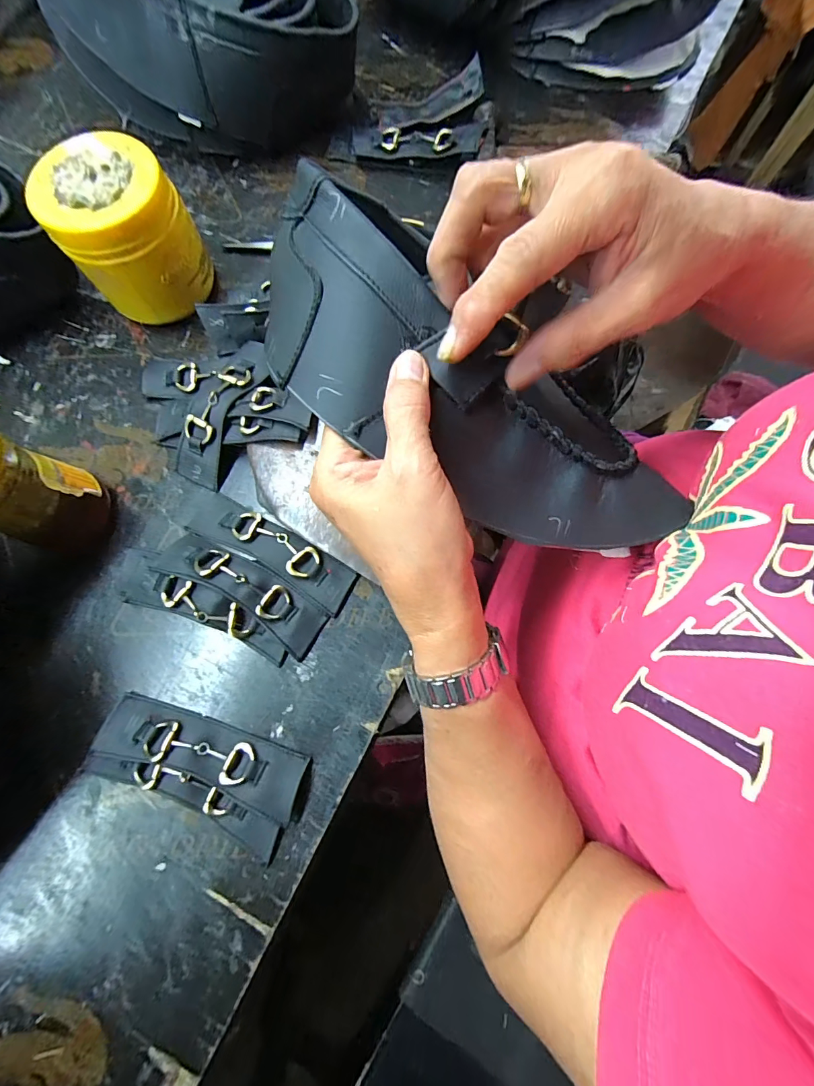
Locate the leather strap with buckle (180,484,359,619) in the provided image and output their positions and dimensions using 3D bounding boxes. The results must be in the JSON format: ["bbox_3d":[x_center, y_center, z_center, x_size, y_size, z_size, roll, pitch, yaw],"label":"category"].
[{"bbox_3d":[-0.110,0.000,0.314,0.154,0.012,0.037,28,78,8],"label":"leather strap with buckle"}]

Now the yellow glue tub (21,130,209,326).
[{"bbox_3d":[-0.217,-0.243,0.333,0.094,0.096,0.089,-33,78,-7],"label":"yellow glue tub"}]

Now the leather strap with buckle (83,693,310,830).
[{"bbox_3d":[-0.138,0.141,0.277,0.140,0.014,0.039,18,77,6],"label":"leather strap with buckle"}]

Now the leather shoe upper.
[{"bbox_3d":[0.032,-0.075,0.215,0.251,0.050,0.103,34,79,-9],"label":"leather shoe upper"}]

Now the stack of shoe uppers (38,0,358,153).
[{"bbox_3d":[-0.185,-0.464,0.373,0.260,0.130,0.122,-8,76,-1],"label":"stack of shoe uppers"}]

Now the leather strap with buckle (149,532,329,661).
[{"bbox_3d":[-0.121,0.031,0.300,0.130,0.022,0.039,30,79,8],"label":"leather strap with buckle"}]

